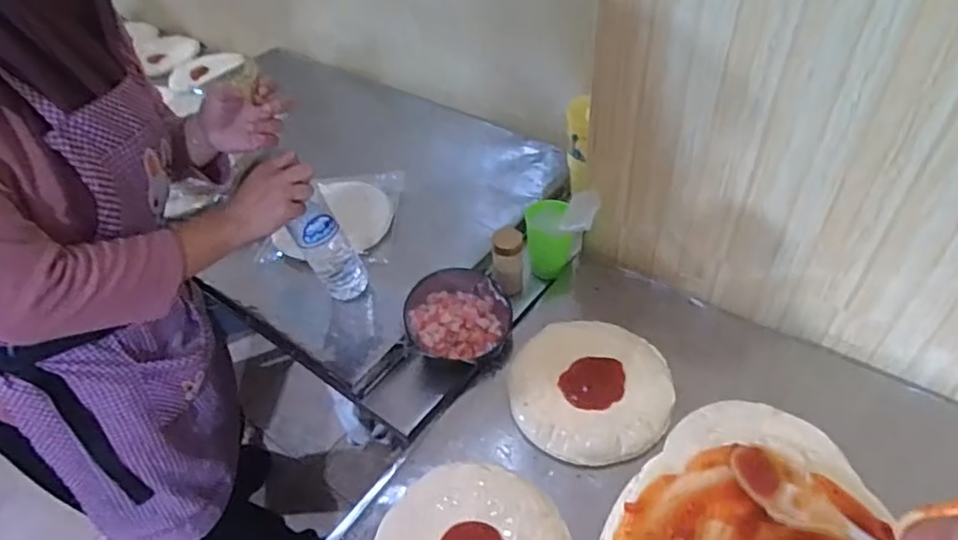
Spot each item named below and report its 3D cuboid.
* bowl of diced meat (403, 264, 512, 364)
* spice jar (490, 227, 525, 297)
[{"bbox_3d":[-0.028,0.066,0.858,0.140,0.064,0.145,-4,45,4],"label":"bowl of diced meat"},{"bbox_3d":[0.043,-0.008,0.926,0.049,0.113,0.039,-4,45,3],"label":"spice jar"}]

